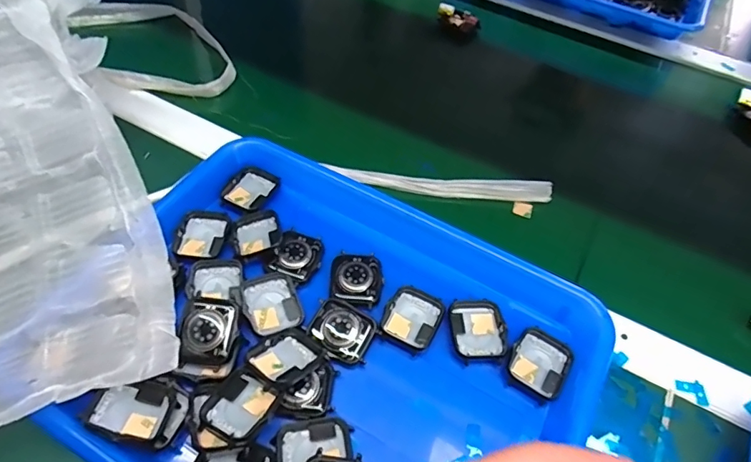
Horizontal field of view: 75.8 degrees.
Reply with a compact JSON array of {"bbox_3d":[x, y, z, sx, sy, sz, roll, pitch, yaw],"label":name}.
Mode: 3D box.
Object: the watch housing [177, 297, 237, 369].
[{"bbox_3d":[-0.109,0.065,0.312,0.035,0.014,0.043,4,73,-8],"label":"watch housing"}]

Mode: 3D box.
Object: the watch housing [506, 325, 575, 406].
[{"bbox_3d":[0.111,0.089,0.326,0.038,0.008,0.045,27,57,17],"label":"watch housing"}]

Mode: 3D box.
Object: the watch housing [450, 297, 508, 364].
[{"bbox_3d":[0.071,0.069,0.338,0.037,0.007,0.043,-4,54,-6],"label":"watch housing"}]

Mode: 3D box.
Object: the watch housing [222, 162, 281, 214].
[{"bbox_3d":[-0.103,-0.035,0.404,0.035,0.015,0.044,27,57,17],"label":"watch housing"}]

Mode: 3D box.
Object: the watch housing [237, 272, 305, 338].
[{"bbox_3d":[-0.073,0.052,0.336,0.037,0.016,0.045,-23,58,-18],"label":"watch housing"}]

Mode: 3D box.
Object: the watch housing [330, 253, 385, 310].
[{"bbox_3d":[-0.013,0.035,0.354,0.039,0.006,0.041,7,53,3],"label":"watch housing"}]

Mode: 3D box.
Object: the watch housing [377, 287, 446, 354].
[{"bbox_3d":[0.026,0.062,0.342,0.038,0.008,0.045,22,55,13],"label":"watch housing"}]

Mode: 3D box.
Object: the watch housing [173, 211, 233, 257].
[{"bbox_3d":[-0.131,0.004,0.370,0.037,0.009,0.042,7,53,3],"label":"watch housing"}]

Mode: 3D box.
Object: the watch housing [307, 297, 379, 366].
[{"bbox_3d":[-0.023,0.067,0.328,0.043,0.013,0.037,24,56,14],"label":"watch housing"}]

